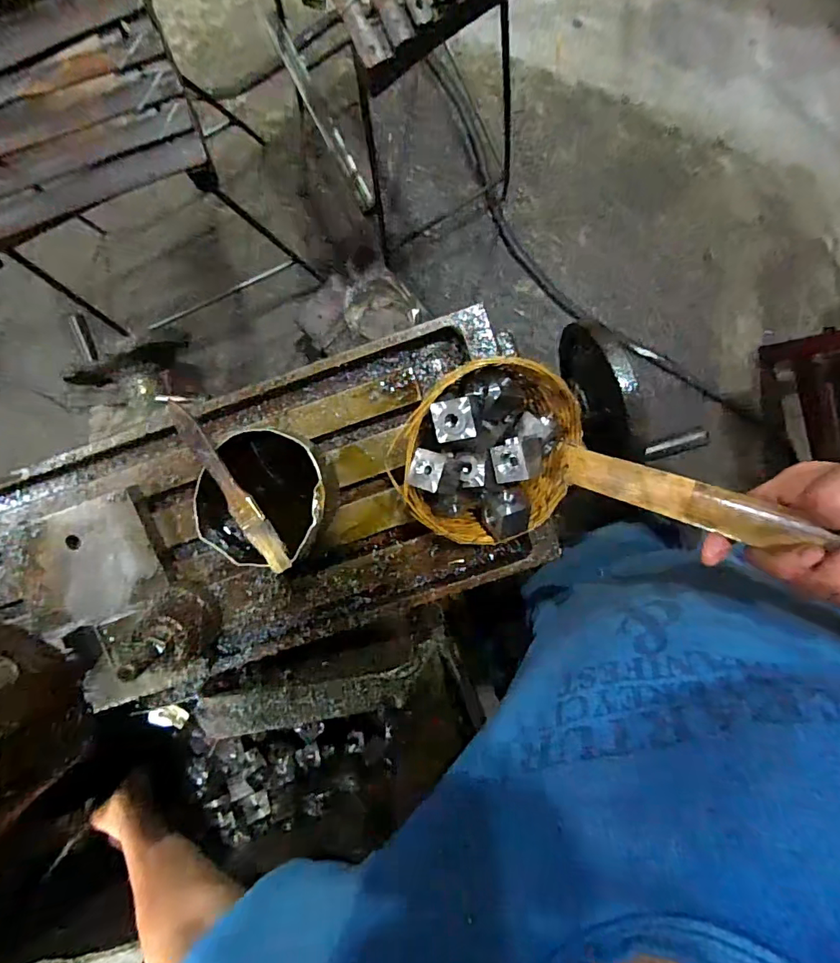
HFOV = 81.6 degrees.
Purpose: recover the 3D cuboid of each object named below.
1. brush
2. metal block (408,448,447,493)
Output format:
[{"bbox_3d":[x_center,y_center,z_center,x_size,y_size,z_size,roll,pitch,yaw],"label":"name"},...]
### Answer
[{"bbox_3d":[-0.148,0.006,0.379,0.020,0.007,0.150,-34,94,9],"label":"brush"},{"bbox_3d":[0.007,-0.008,0.358,0.024,0.012,0.028,16,88,18],"label":"metal block"}]

